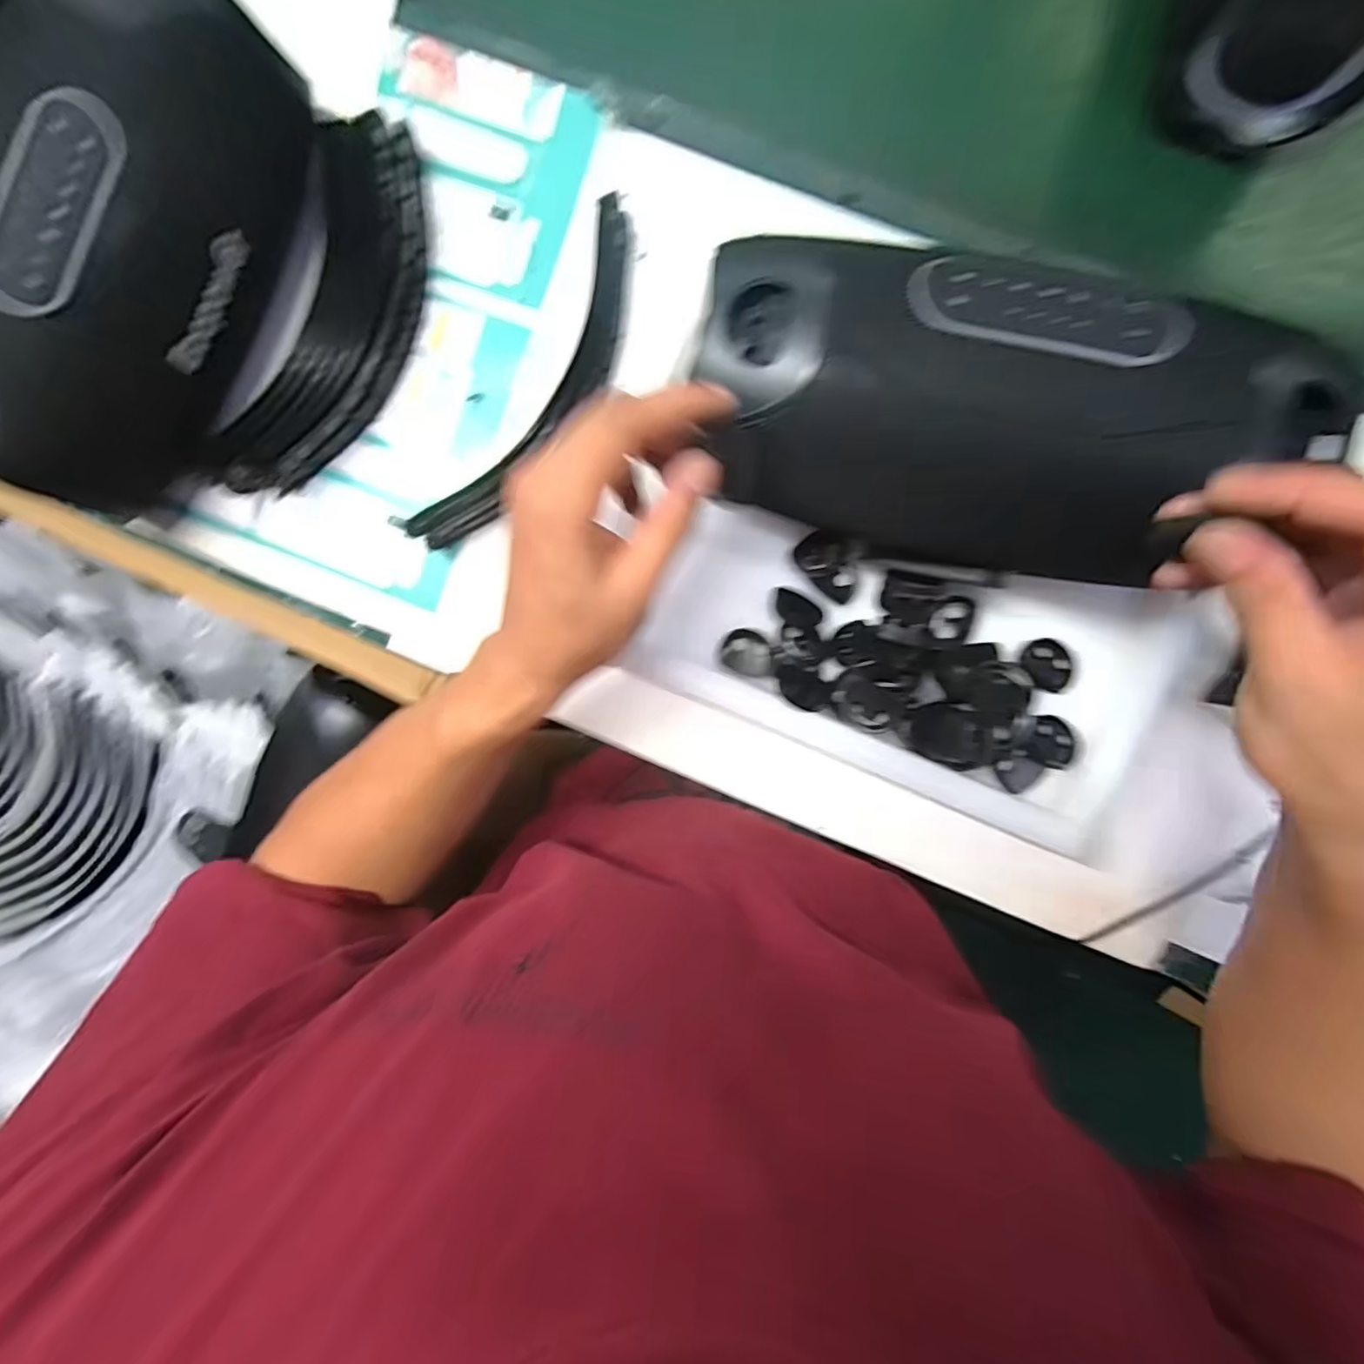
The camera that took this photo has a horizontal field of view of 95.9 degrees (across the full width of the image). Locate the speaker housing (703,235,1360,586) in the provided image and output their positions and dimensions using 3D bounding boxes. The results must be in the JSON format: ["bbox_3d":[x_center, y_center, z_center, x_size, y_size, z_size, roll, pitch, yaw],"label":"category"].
[{"bbox_3d":[0.137,-0.123,0.305,0.262,0.112,0.104,13,95,3],"label":"speaker housing"}]

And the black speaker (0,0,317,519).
[{"bbox_3d":[-0.314,-0.241,0.365,0.108,0.132,0.286,30,96,2],"label":"black speaker"}]

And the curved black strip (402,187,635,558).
[{"bbox_3d":[-0.086,-0.185,0.399,0.057,0.032,0.243,34,96,2],"label":"curved black strip"}]

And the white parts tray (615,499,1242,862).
[{"bbox_3d":[0.131,-0.021,0.382,0.307,0.050,0.182,20,95,3],"label":"white parts tray"}]

